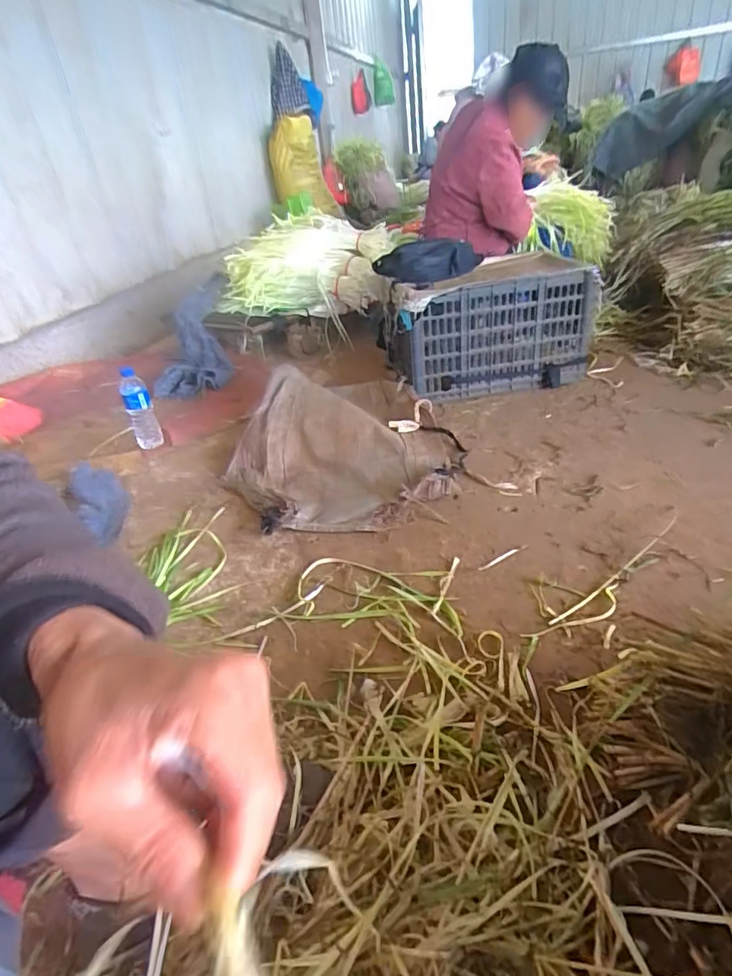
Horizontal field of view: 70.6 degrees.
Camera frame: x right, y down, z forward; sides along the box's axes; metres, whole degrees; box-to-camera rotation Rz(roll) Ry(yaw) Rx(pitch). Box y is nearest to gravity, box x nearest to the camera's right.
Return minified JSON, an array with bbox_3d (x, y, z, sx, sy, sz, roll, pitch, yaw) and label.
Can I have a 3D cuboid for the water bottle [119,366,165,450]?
[{"bbox_3d":[-0.557,-0.187,1.280,0.062,0.200,0.067,-22,36,-21],"label":"water bottle"}]

